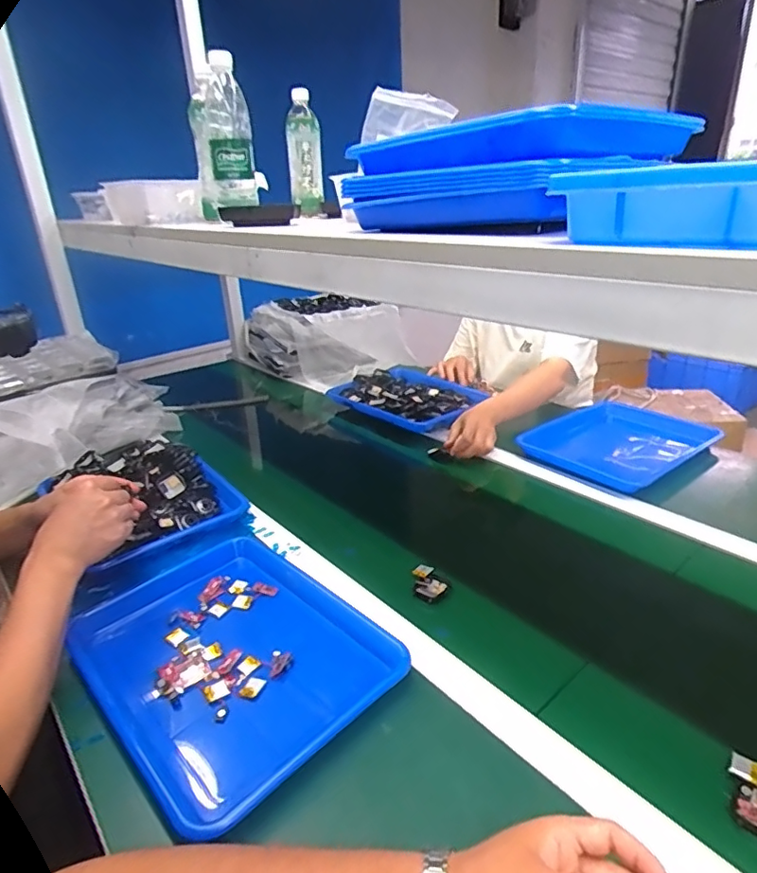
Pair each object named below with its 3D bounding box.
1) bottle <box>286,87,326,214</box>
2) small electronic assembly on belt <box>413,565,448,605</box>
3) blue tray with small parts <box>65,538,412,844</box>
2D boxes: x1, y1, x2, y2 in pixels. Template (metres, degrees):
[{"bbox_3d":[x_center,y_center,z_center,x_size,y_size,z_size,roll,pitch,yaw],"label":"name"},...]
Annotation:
[{"bbox_3d":[-0.143,-0.539,1.054,0.065,0.206,0.065,-6,24,-4],"label":"bottle"},{"bbox_3d":[0.063,0.184,0.687,0.038,0.016,0.049,-19,28,-30],"label":"small electronic assembly on belt"},{"bbox_3d":[-0.157,0.233,0.591,0.252,0.031,0.335,-25,32,-38],"label":"blue tray with small parts"}]

